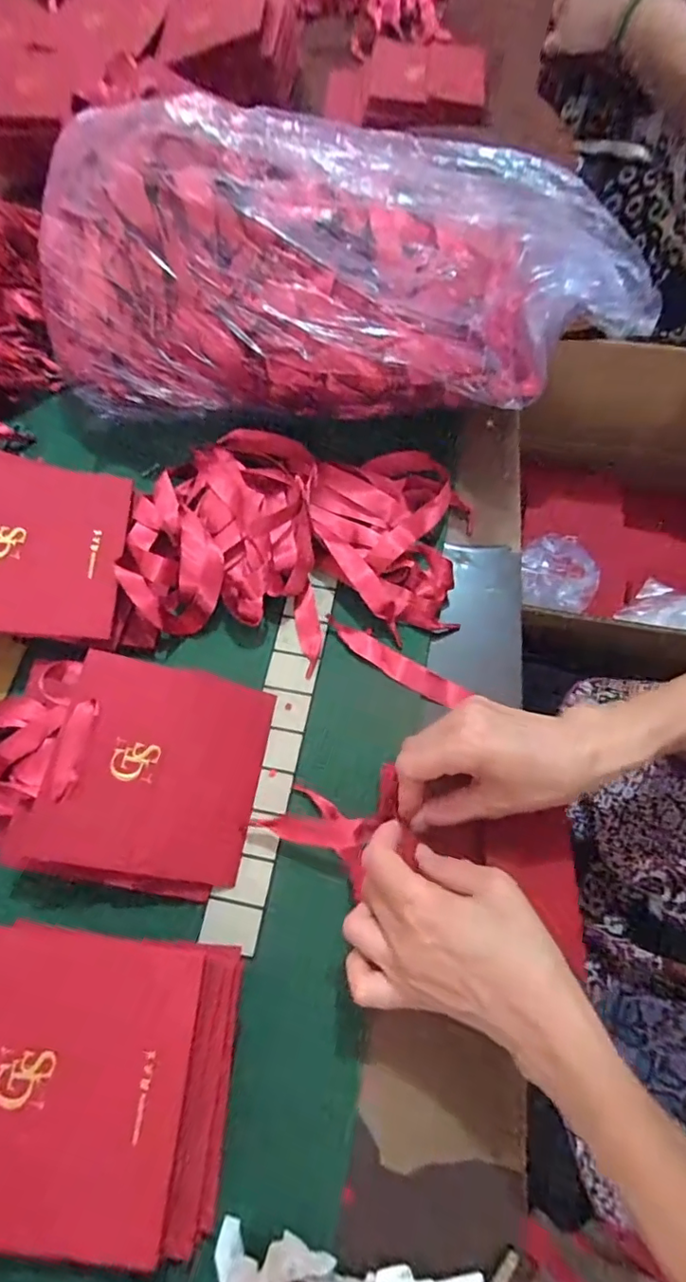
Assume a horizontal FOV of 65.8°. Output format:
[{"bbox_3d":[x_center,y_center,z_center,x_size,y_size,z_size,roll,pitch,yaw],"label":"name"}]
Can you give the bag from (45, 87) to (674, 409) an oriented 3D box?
[{"bbox_3d":[-0.001,-0.305,0.429,0.483,0.152,0.207,8,69,6],"label":"bag"}]

